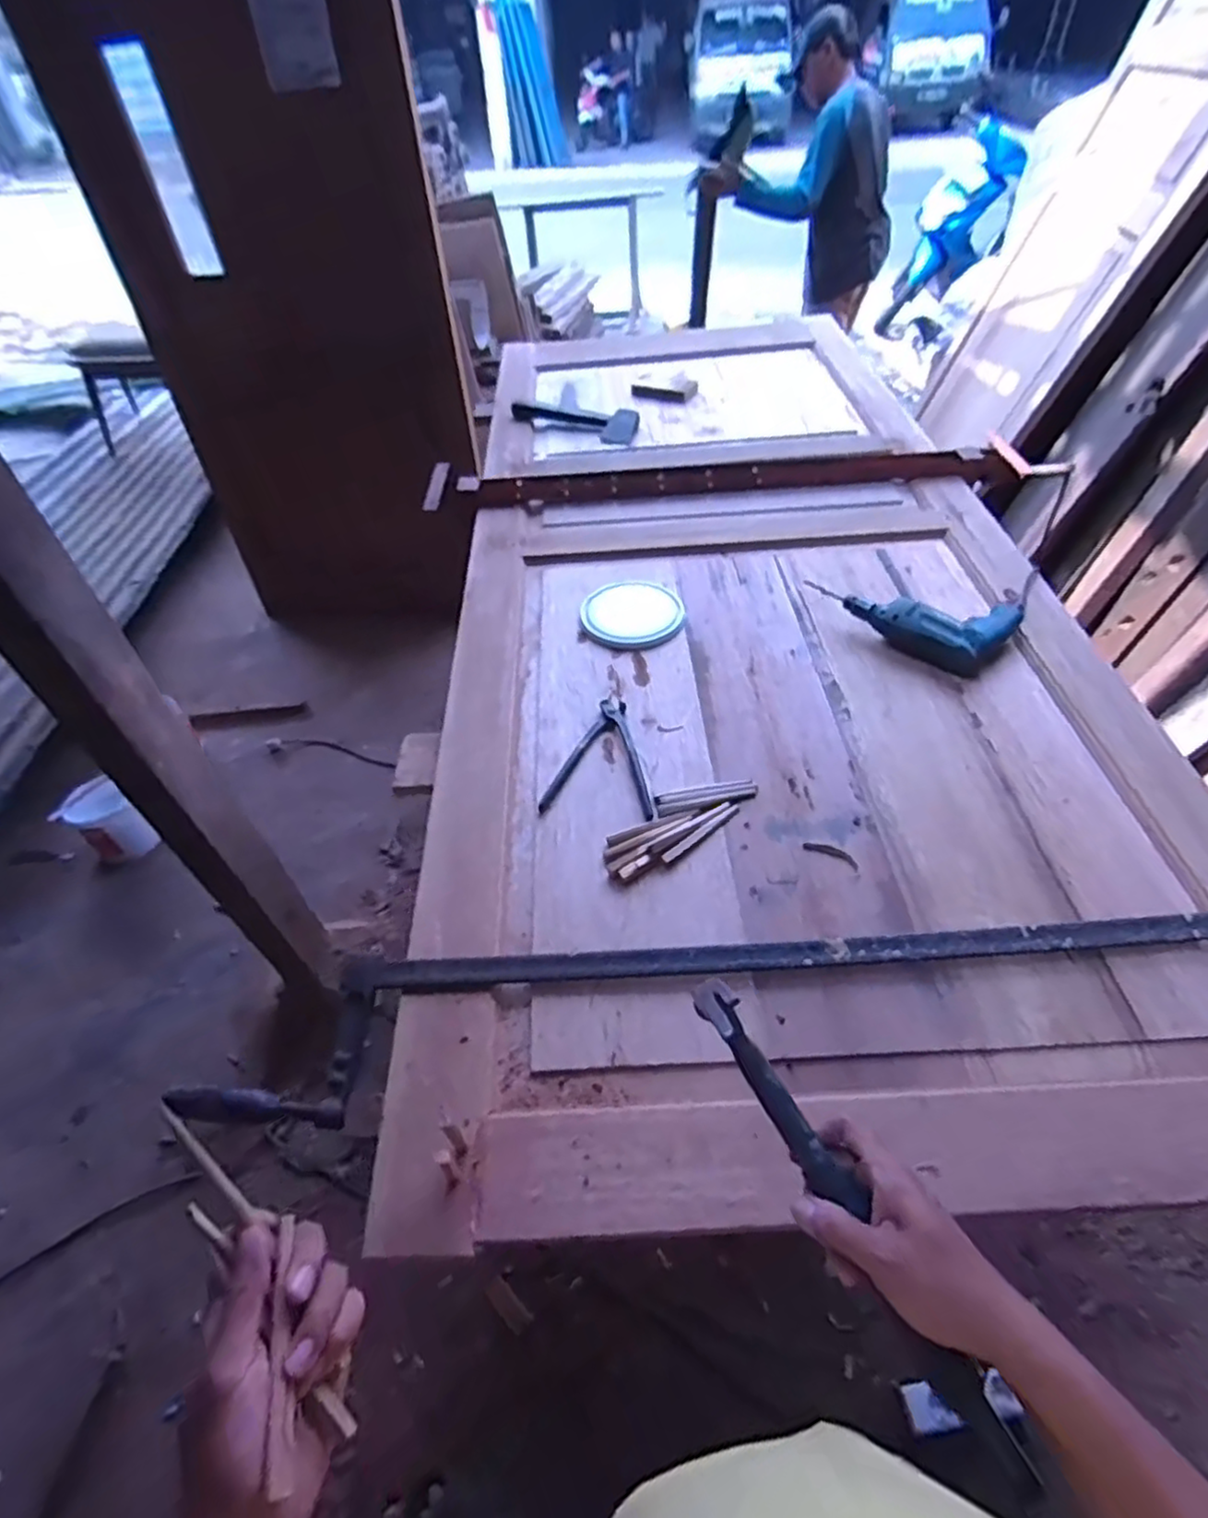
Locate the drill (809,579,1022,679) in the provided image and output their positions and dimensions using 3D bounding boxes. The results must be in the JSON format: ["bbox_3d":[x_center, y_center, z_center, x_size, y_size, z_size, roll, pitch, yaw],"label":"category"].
[{"bbox_3d":[0.487,-0.237,1.112,0.286,0.064,0.165,30,56,27],"label":"drill"}]

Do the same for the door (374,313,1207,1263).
[{"bbox_3d":[0.246,-0.407,1.321,0.983,0.036,2.176,-3,48,1],"label":"door"}]

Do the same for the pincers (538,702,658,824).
[{"bbox_3d":[0.006,-0.005,0.969,0.145,0.015,0.206,7,49,9],"label":"pincers"}]

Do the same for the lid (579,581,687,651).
[{"bbox_3d":[0.047,-0.248,1.178,0.168,0.011,0.180,-2,48,2],"label":"lid"}]

